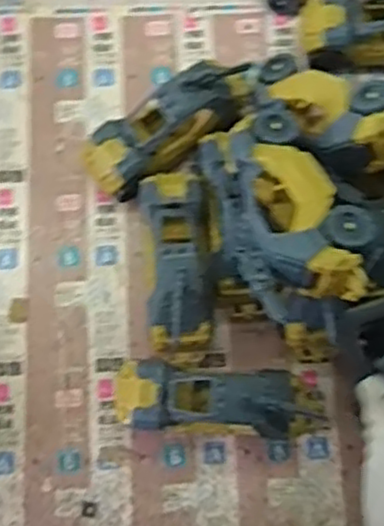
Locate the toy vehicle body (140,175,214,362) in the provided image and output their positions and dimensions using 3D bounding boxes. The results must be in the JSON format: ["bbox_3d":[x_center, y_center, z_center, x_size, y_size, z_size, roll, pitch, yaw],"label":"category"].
[{"bbox_3d":[-0.013,0.002,0.635,0.063,0.097,0.172,-4,78,-3],"label":"toy vehicle body"}]

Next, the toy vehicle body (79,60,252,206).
[{"bbox_3d":[-0.022,-0.132,0.673,0.172,0.097,0.062,-37,81,-8],"label":"toy vehicle body"}]

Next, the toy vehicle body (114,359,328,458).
[{"bbox_3d":[0.029,0.124,0.608,0.178,0.093,0.064,9,77,1],"label":"toy vehicle body"}]

